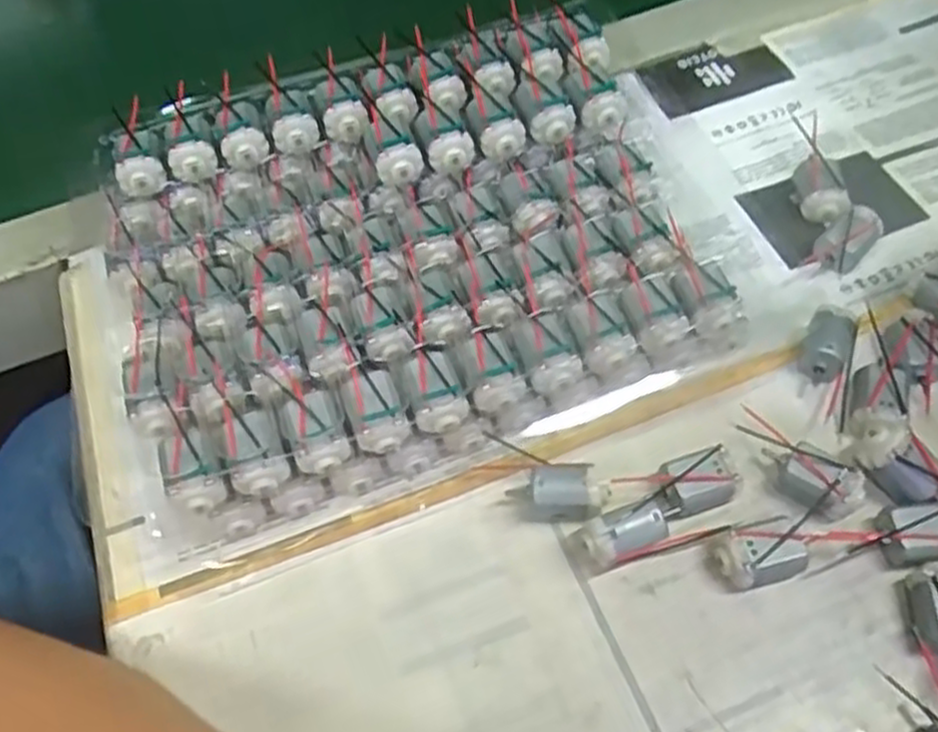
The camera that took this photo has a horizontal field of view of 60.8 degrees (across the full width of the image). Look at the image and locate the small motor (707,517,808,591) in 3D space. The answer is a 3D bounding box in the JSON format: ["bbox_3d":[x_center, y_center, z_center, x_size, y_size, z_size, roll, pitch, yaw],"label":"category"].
[{"bbox_3d":[0.098,0.064,0.271,0.027,0.018,0.018,-18,57,-7],"label":"small motor"}]

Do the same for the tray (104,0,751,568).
[{"bbox_3d":[-0.028,-0.051,0.330,0.222,0.057,0.180,-19,57,-8],"label":"tray"}]

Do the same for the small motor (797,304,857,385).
[{"bbox_3d":[0.139,-0.007,0.312,0.016,0.018,0.026,17,60,15],"label":"small motor"}]

